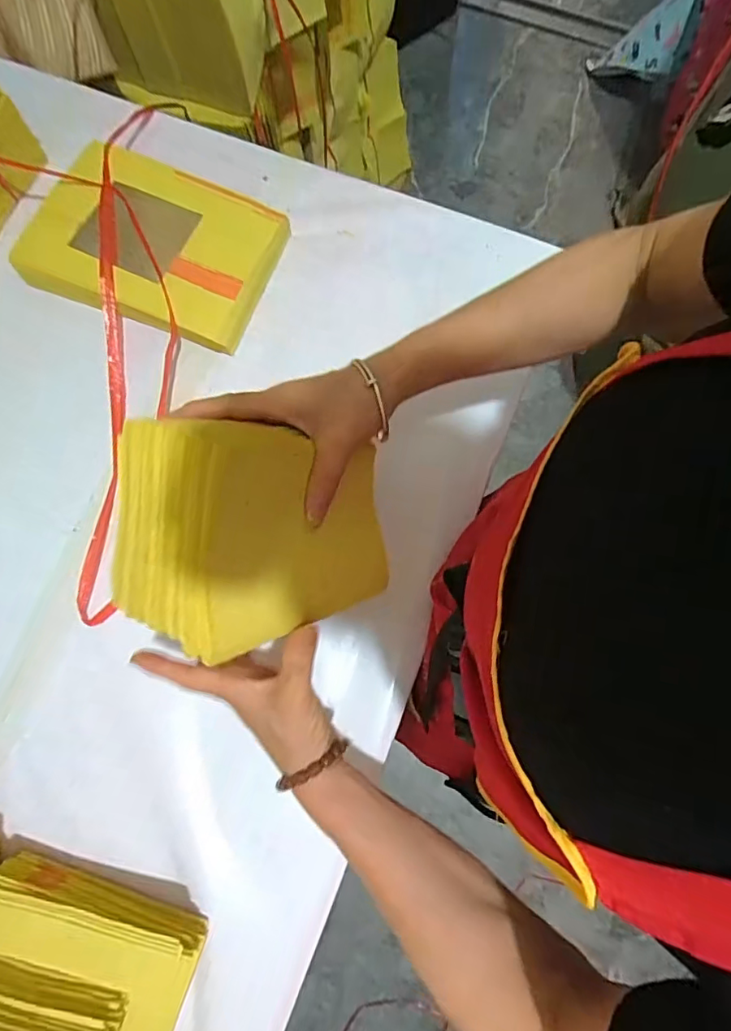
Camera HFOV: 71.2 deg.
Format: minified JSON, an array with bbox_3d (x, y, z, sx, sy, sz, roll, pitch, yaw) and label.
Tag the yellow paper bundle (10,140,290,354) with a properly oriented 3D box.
[{"bbox_3d":[-0.210,-0.270,0.515,0.234,0.040,0.158,19,78,4],"label":"yellow paper bundle"}]

